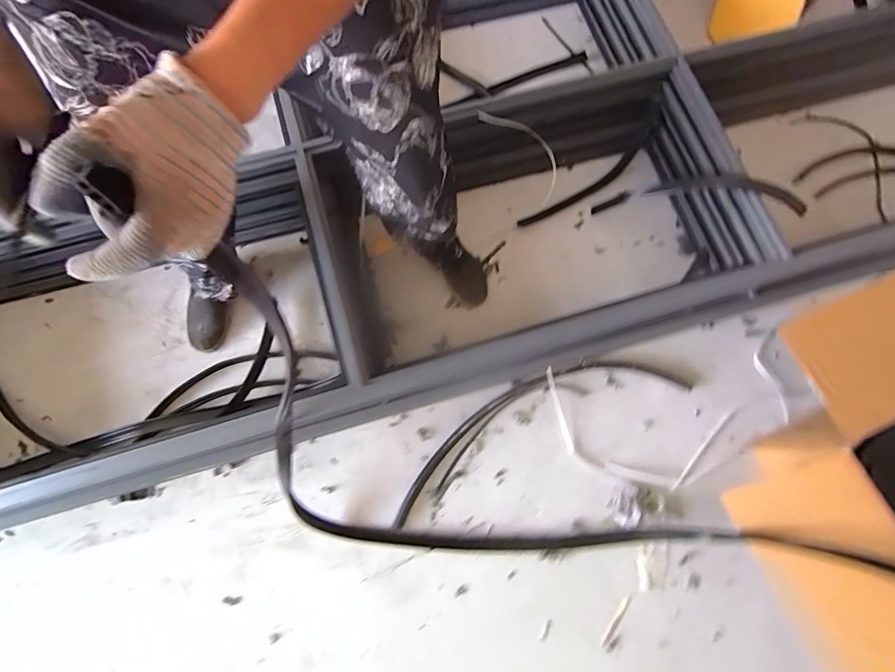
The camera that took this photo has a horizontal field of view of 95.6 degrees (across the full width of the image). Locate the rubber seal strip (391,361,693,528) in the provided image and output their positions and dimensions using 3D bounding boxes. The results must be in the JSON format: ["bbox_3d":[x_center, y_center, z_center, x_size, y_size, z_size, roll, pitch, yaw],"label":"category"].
[{"bbox_3d":[0.205,0.207,0.991,0.781,0.026,0.171,-24,77,-6],"label":"rubber seal strip"}]

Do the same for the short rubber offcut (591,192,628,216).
[{"bbox_3d":[0.460,-0.374,1.155,0.109,0.011,0.025,-24,76,9],"label":"short rubber offcut"}]

